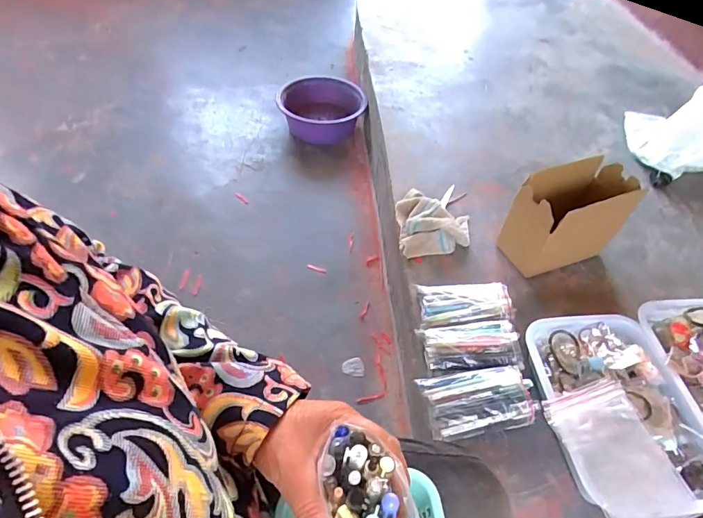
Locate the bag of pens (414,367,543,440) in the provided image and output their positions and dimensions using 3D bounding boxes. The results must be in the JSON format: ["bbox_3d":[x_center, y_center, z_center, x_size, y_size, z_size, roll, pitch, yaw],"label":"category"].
[{"bbox_3d":[0.194,0.217,0.653,0.156,0.047,0.089,-3,47,-7],"label":"bag of pens"}]

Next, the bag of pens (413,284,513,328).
[{"bbox_3d":[0.202,0.080,0.771,0.157,0.032,0.091,0,47,-5],"label":"bag of pens"}]

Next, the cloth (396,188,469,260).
[{"bbox_3d":[0.180,-0.080,0.918,0.155,0.053,0.166,2,46,-2],"label":"cloth"}]

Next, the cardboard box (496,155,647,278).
[{"bbox_3d":[0.409,-0.078,0.807,0.208,0.184,0.088,-13,49,-16],"label":"cardboard box"}]

